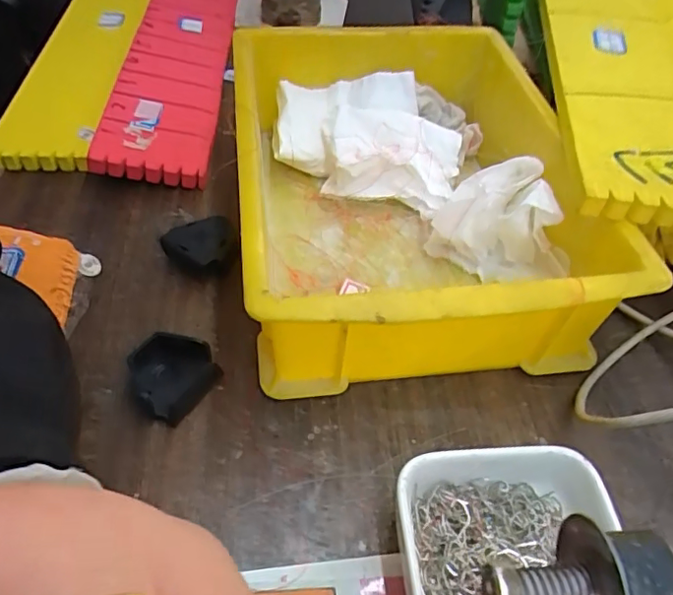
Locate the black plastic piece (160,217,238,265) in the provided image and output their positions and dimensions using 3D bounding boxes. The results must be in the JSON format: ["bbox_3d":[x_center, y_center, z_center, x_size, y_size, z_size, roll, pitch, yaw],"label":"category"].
[{"bbox_3d":[-0.078,-0.029,0.316,0.040,0.021,0.031,5,50,1],"label":"black plastic piece"}]

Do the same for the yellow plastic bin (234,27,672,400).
[{"bbox_3d":[0.037,-0.066,0.320,0.181,0.076,0.248,-5,50,-7],"label":"yellow plastic bin"}]

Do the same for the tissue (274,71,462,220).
[{"bbox_3d":[0.019,-0.106,0.368,0.124,0.040,0.101,7,50,3],"label":"tissue"}]

